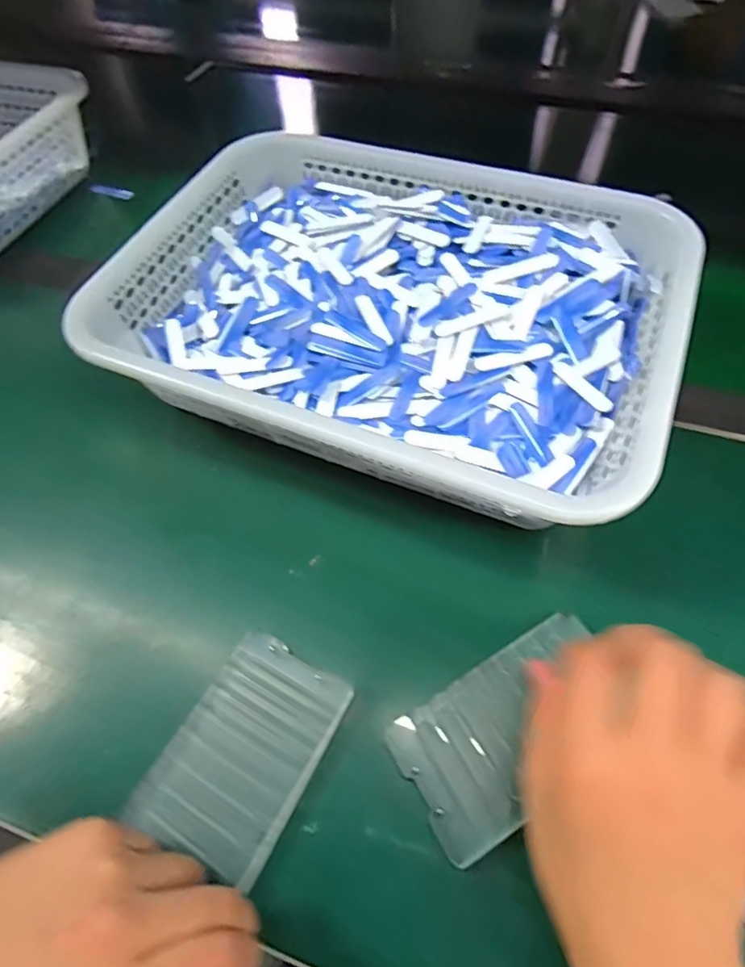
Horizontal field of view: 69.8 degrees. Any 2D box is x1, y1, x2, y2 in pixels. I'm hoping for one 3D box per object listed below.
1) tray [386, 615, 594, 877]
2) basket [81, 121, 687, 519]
[{"bbox_3d":[0.073,0.125,0.273,0.118,0.007,0.067,-28,61,-13],"label":"tray"},{"bbox_3d":[0.013,-0.118,0.380,0.354,0.088,0.262,17,60,13],"label":"basket"}]

